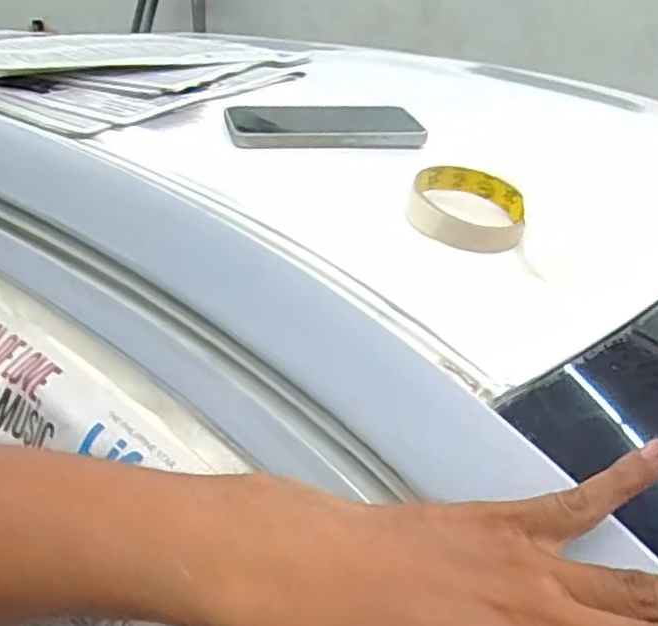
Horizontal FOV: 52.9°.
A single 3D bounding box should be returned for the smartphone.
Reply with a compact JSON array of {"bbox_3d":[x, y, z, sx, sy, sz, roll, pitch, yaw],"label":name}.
[{"bbox_3d":[-0.006,-0.162,0.565,0.159,0.014,0.079,-4,39,-11],"label":"smartphone"}]

